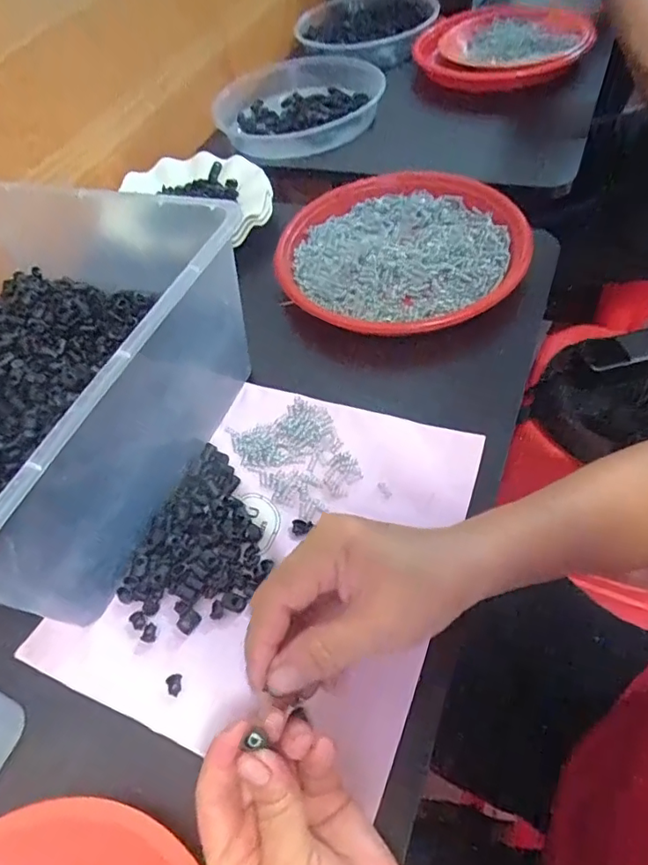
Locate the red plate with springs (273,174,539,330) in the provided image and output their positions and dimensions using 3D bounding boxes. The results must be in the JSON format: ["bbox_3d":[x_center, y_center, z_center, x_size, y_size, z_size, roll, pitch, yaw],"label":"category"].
[{"bbox_3d":[0.074,-0.181,0.516,0.229,0.028,0.220,-5,54,6],"label":"red plate with springs"}]

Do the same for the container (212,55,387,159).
[{"bbox_3d":[-0.032,-0.457,0.738,0.217,0.052,0.220,5,56,13],"label":"container"}]

